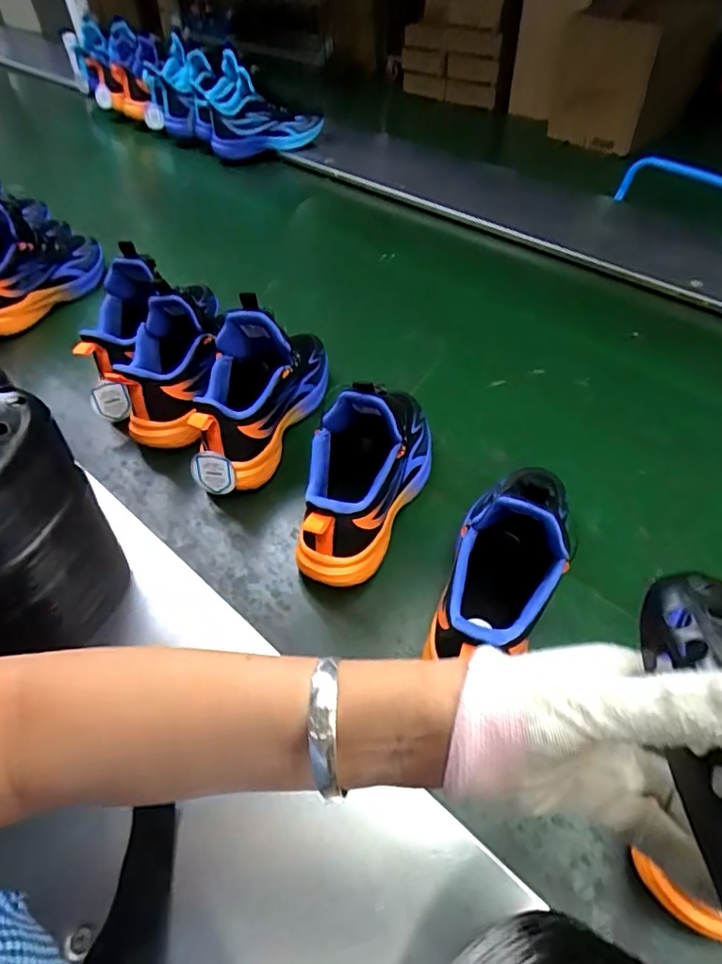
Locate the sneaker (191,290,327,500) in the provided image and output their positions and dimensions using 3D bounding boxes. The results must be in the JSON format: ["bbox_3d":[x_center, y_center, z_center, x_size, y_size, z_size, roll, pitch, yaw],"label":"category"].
[{"bbox_3d":[-0.108,-0.110,0.600,0.085,0.150,0.235,9,51,11],"label":"sneaker"}]

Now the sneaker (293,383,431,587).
[{"bbox_3d":[0.009,-0.025,0.527,0.080,0.148,0.235,18,53,17],"label":"sneaker"}]

